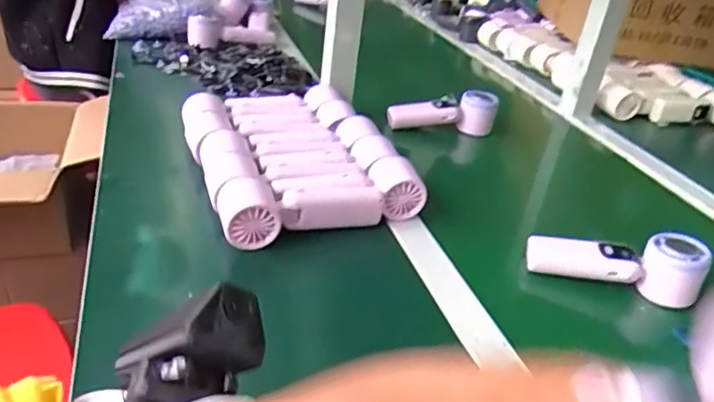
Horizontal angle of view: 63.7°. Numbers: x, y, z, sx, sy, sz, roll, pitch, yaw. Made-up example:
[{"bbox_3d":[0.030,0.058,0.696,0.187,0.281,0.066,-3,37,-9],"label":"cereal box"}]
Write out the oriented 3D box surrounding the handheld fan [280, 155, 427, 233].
[{"bbox_3d":[-0.007,-0.008,0.620,0.161,0.052,0.057,-7,34,-22],"label":"handheld fan"}]

